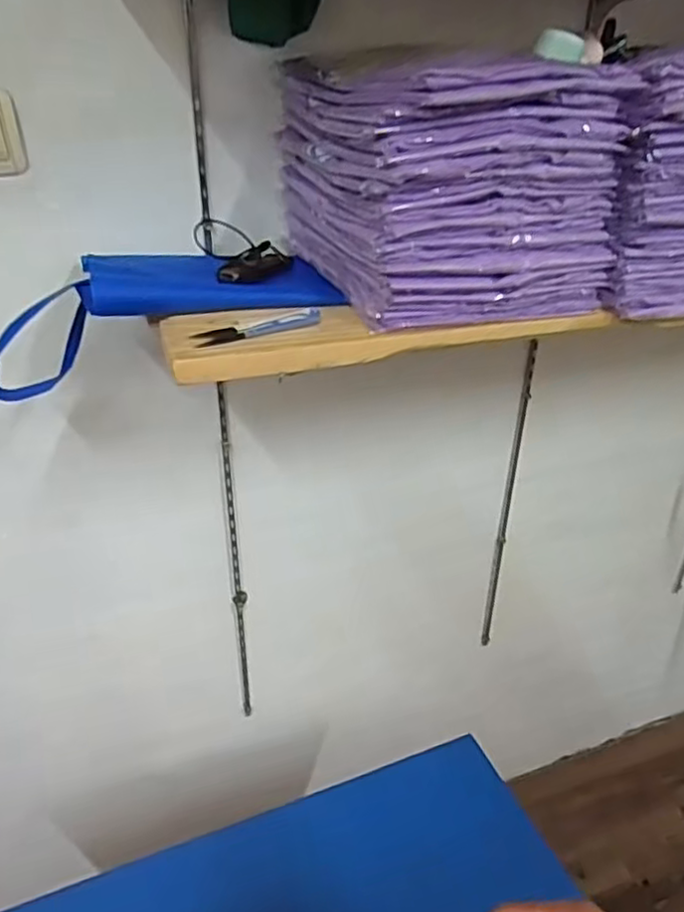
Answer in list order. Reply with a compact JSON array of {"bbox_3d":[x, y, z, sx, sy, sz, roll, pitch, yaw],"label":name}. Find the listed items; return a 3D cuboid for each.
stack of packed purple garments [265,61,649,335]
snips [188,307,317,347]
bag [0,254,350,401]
[{"bbox_3d":[0.095,-0.286,0.695,0.248,0.195,0.297,-11,33,-18],"label":"stack of packed purple garments"},{"bbox_3d":[-0.073,-0.114,0.597,0.121,0.012,0.029,-18,36,-28],"label":"snips"},{"bbox_3d":[-0.181,-0.137,0.694,0.342,0.116,0.143,-5,31,-9],"label":"bag"}]

